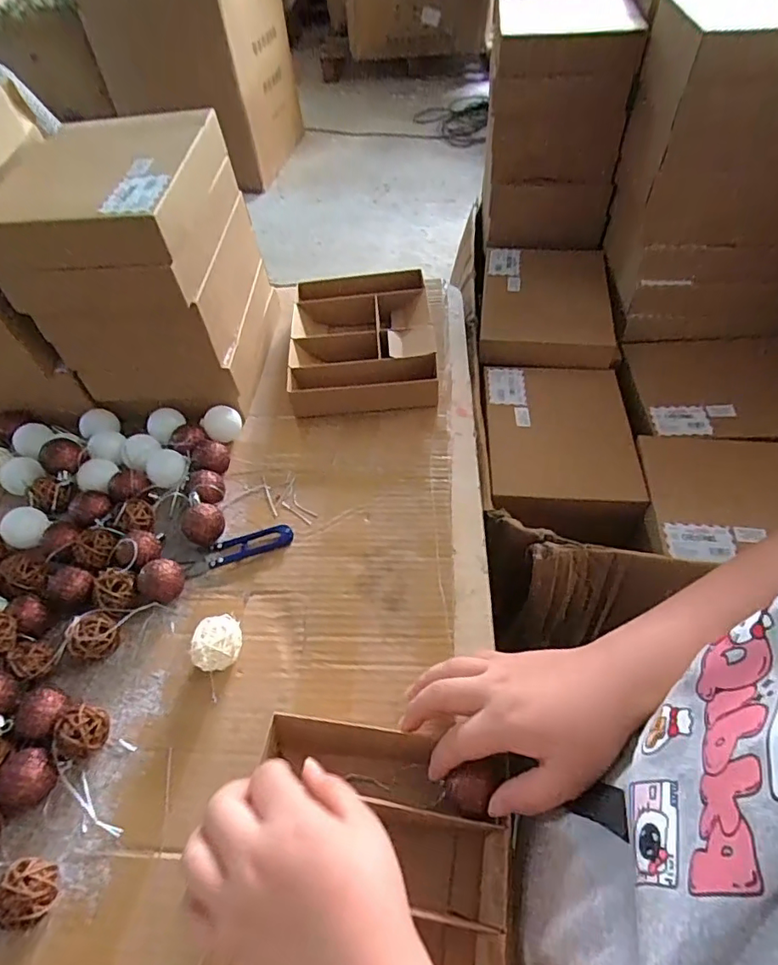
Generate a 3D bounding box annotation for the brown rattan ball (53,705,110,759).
[{"bbox_3d":[-0.223,0.184,0.392,0.035,0.031,0.033,-2,53,2],"label":"brown rattan ball"}]

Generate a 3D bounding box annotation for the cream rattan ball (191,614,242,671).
[{"bbox_3d":[-0.135,0.129,0.426,0.037,0.041,0.037,-2,53,2],"label":"cream rattan ball"}]

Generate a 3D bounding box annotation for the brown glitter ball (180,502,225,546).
[{"bbox_3d":[-0.172,0.038,0.499,0.037,0.033,0.032,-14,53,-6],"label":"brown glitter ball"}]

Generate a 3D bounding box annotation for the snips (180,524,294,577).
[{"bbox_3d":[-0.139,0.060,0.494,0.100,0.009,0.025,-17,53,-9],"label":"snips"}]

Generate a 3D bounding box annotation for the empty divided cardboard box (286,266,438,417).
[{"bbox_3d":[-0.031,-0.168,0.641,0.165,0.048,0.201,-3,53,2],"label":"empty divided cardboard box"}]

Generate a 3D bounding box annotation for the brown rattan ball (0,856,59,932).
[{"bbox_3d":[-0.226,0.258,0.335,0.033,0.033,0.034,-2,53,2],"label":"brown rattan ball"}]

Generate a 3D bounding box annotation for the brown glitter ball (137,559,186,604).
[{"bbox_3d":[-0.194,0.088,0.462,0.029,0.039,0.036,37,63,27],"label":"brown glitter ball"}]

